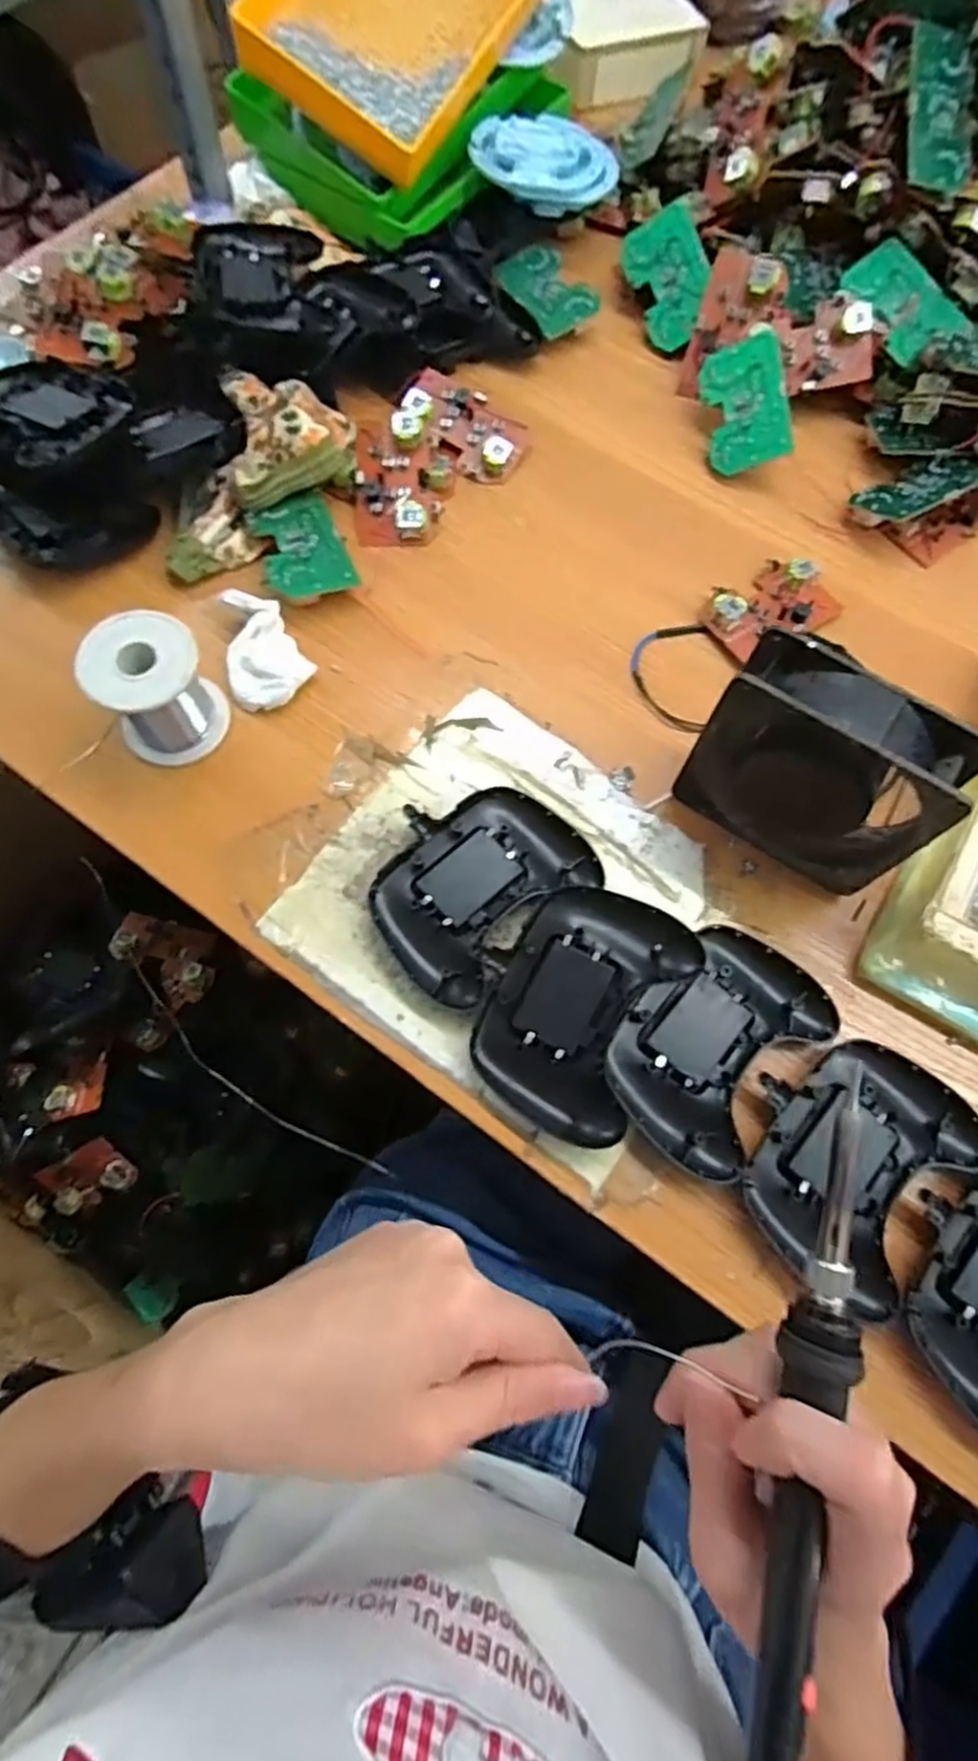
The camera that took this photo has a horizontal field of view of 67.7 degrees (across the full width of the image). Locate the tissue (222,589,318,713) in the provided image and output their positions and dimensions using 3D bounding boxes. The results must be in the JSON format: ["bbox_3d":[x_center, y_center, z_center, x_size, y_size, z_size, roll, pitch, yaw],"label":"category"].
[{"bbox_3d":[-0.143,-0.141,0.453,0.050,0.027,0.071,-31,75,-12],"label":"tissue"}]

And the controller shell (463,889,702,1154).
[{"bbox_3d":[0.047,0.066,0.379,0.085,0.032,0.119,27,72,7],"label":"controller shell"}]

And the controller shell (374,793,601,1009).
[{"bbox_3d":[-0.007,0.002,0.411,0.121,0.018,0.092,-42,77,-15],"label":"controller shell"}]

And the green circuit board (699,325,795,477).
[{"bbox_3d":[0.185,-0.344,0.526,0.055,0.007,0.094,-8,88,27],"label":"green circuit board"}]

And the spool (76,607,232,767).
[{"bbox_3d":[-0.189,-0.108,0.418,0.063,0.069,0.057,-39,76,-14],"label":"spool"}]

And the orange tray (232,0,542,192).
[{"bbox_3d":[-0.062,-0.668,0.547,0.154,0.027,0.238,31,86,-13],"label":"orange tray"}]

